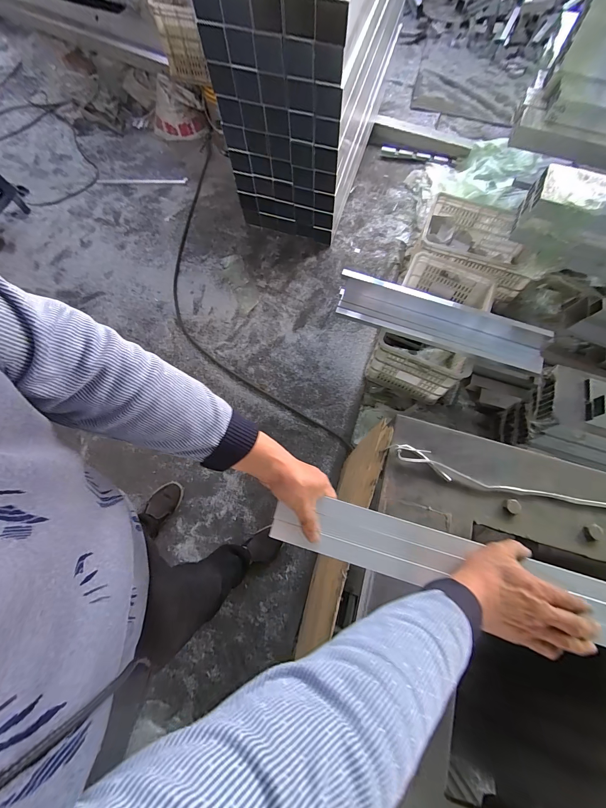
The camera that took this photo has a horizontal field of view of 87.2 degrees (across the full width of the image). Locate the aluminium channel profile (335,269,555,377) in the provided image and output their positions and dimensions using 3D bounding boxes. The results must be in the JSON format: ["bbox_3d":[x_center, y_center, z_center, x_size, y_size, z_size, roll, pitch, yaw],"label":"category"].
[{"bbox_3d":[0.528,-0.317,1.236,0.812,0.055,0.180,18,98,3],"label":"aluminium channel profile"}]

